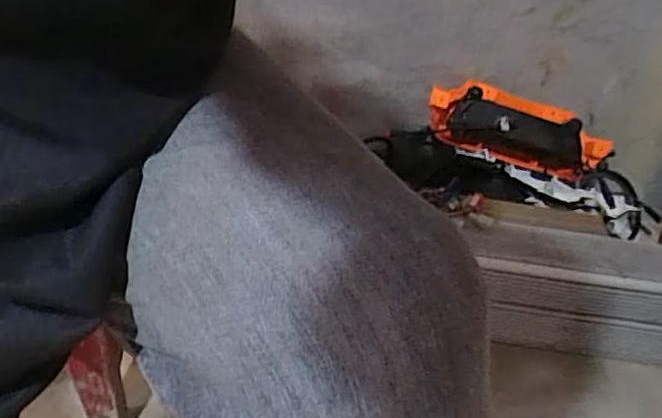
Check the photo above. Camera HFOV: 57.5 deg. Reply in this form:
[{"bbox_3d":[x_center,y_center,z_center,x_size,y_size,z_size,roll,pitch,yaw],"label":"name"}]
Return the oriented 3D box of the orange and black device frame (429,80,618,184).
[{"bbox_3d":[0.284,-0.109,0.890,0.289,0.078,0.092,13,39,-15],"label":"orange and black device frame"}]

